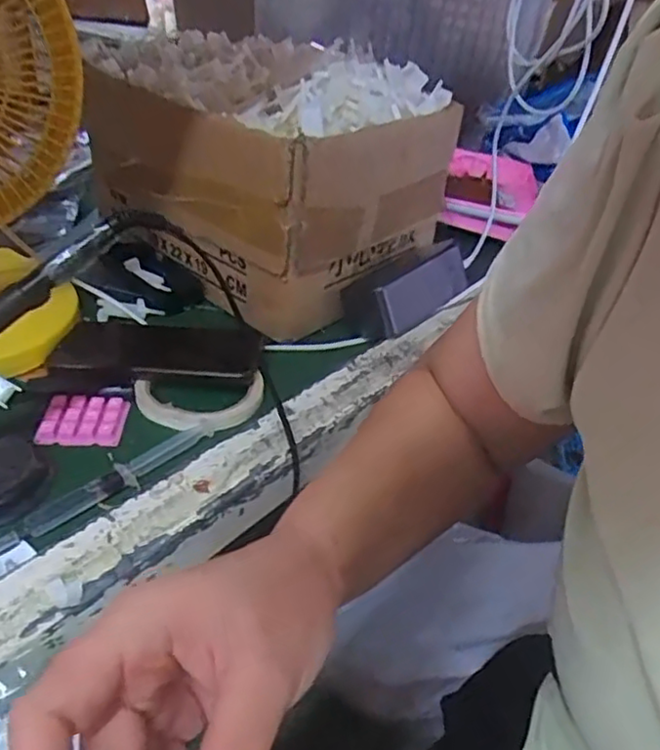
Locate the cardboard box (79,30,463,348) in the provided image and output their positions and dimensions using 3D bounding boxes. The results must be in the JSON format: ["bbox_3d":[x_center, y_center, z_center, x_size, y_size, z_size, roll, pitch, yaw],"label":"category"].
[{"bbox_3d":[-0.053,-0.201,0.651,0.256,0.198,0.239,33,44,31],"label":"cardboard box"}]

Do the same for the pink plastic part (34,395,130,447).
[{"bbox_3d":[-0.183,0.032,0.492,0.060,0.013,0.046,4,36,-4],"label":"pink plastic part"}]

